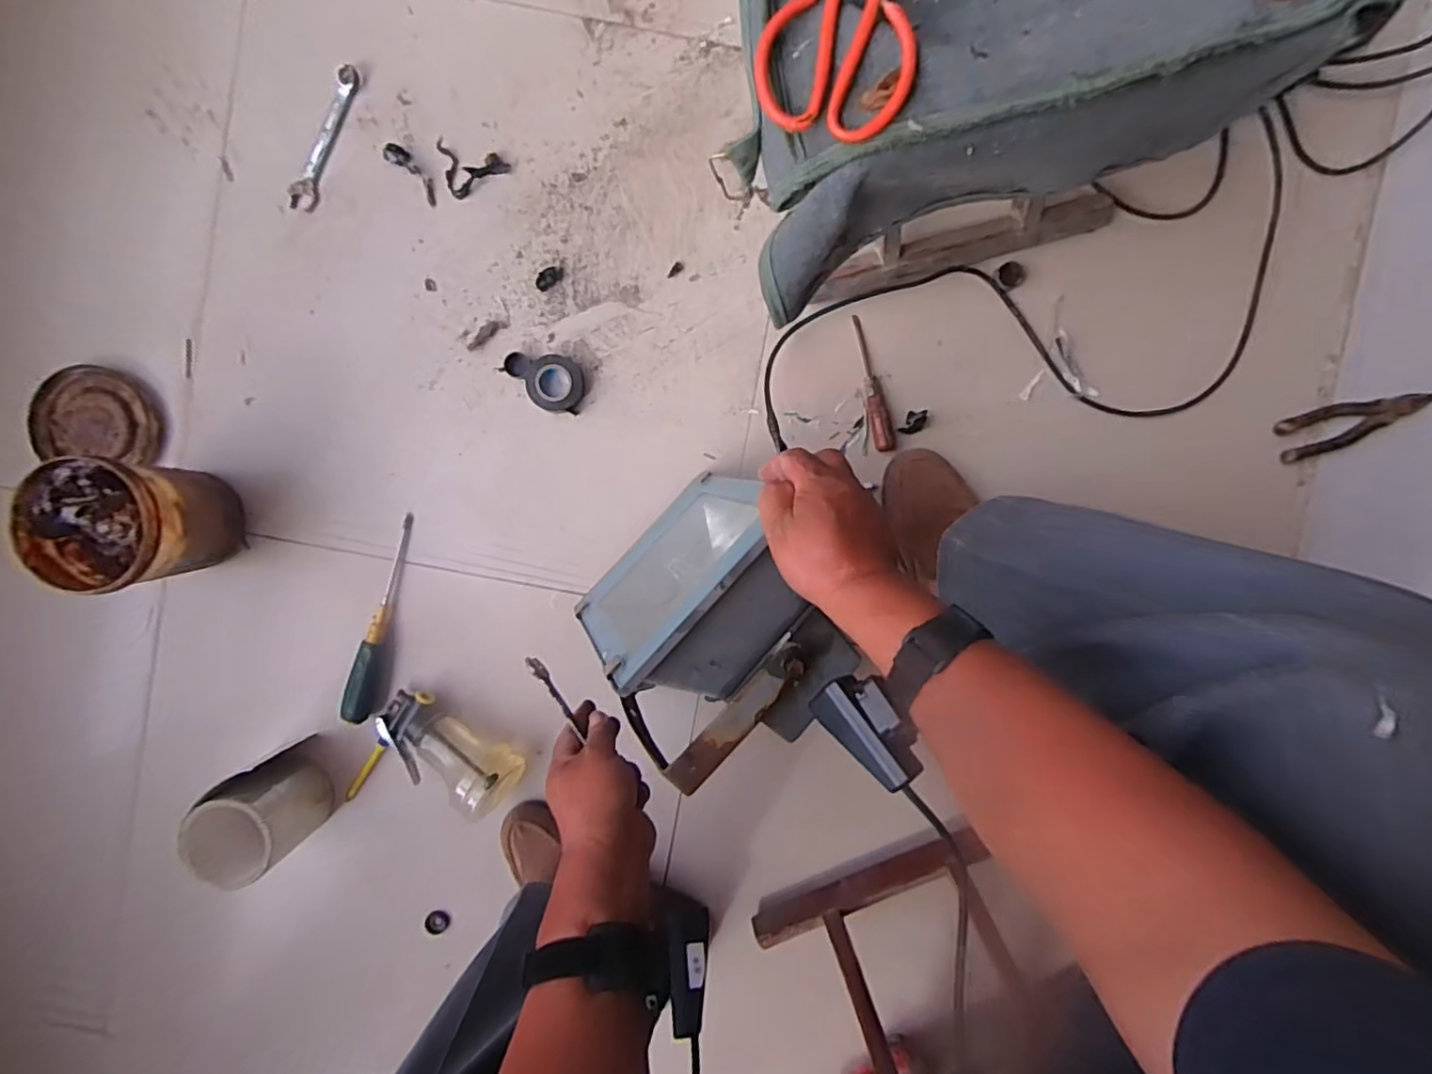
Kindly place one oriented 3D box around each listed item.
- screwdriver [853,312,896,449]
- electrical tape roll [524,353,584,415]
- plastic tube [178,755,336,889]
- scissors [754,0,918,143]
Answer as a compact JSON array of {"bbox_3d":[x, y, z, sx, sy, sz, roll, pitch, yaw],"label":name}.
[{"bbox_3d":[0.165,-0.163,0.678,0.020,0.018,0.145,-15,96,0],"label":"screwdriver"},{"bbox_3d":[-0.171,-0.164,0.678,0.059,0.017,0.058,6,96,-2],"label":"electrical tape roll"},{"bbox_3d":[-0.497,0.305,0.703,0.105,0.107,0.101,0,96,-1],"label":"plastic tube"},{"bbox_3d":[0.076,-0.317,0.376,0.090,0.026,0.144,10,94,-2],"label":"scissors"}]

